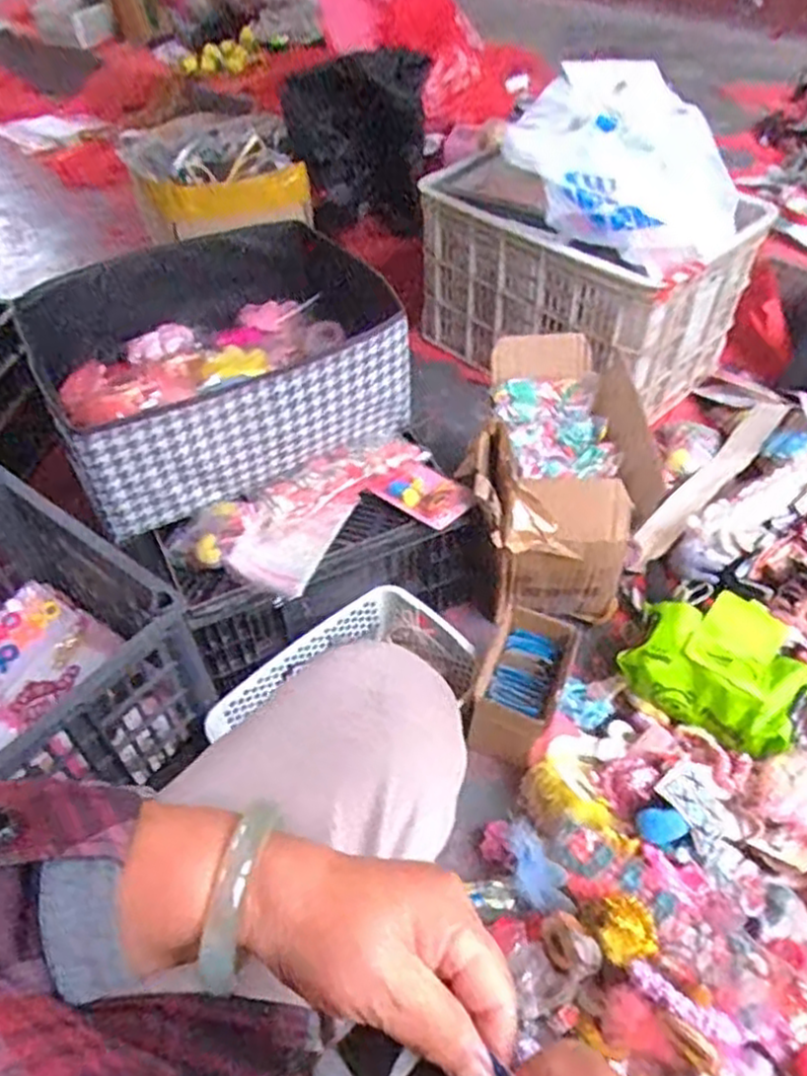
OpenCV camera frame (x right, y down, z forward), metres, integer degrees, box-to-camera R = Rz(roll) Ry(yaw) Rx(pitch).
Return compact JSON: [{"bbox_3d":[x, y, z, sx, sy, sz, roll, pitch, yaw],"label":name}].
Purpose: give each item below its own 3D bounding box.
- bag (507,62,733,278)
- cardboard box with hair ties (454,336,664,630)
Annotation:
[{"bbox_3d":[0.345,-0.557,1.106,0.320,0.172,0.341,17,51,15],"label":"bag"},{"bbox_3d":[0.199,-0.089,1.012,0.212,0.210,0.344,1,49,2],"label":"cardboard box with hair ties"}]

